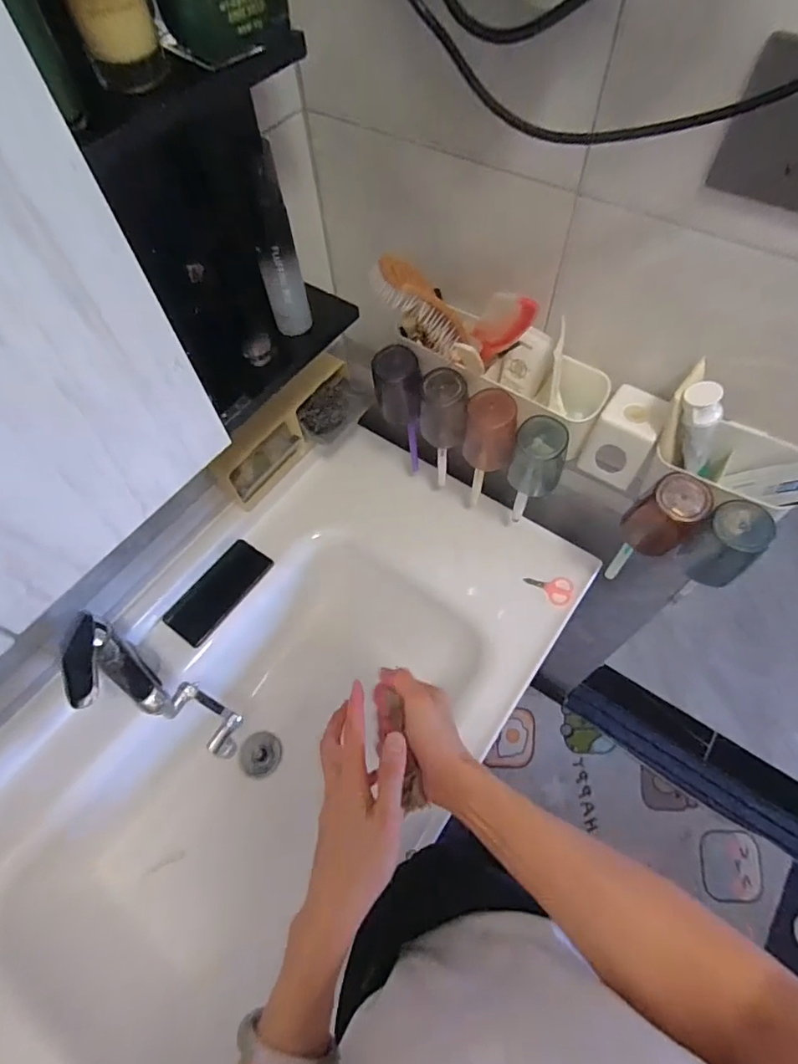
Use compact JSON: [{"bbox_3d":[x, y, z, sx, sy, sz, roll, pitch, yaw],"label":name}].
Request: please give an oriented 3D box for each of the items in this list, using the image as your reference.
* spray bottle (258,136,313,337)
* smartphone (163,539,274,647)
[{"bbox_3d":[-0.127,-0.288,0.538,0.041,0.160,0.052,-12,61,-4],"label":"spray bottle"},{"bbox_3d":[-0.264,0.085,0.760,0.069,0.015,0.160,36,71,13],"label":"smartphone"}]

